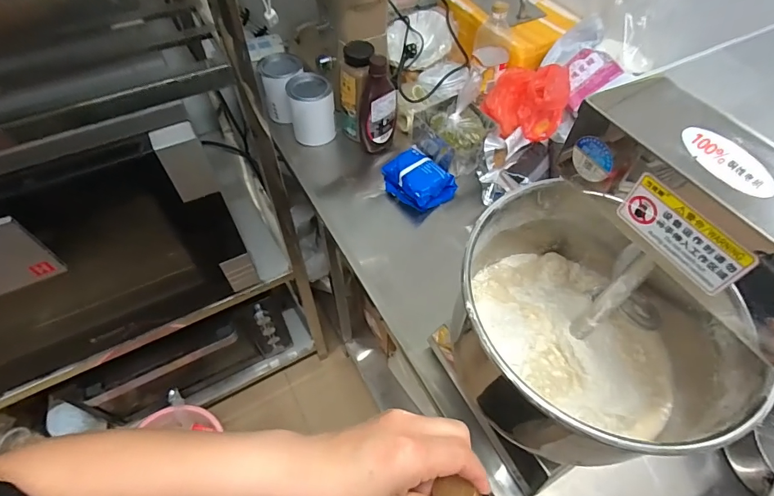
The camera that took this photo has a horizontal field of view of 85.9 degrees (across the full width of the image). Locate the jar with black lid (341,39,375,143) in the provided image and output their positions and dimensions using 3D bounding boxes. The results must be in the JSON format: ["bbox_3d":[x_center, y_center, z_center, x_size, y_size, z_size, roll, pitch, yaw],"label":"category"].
[{"bbox_3d":[-0.067,-0.332,0.899,0.073,0.197,0.079,1,55,-1],"label":"jar with black lid"}]

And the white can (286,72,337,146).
[{"bbox_3d":[-0.167,-0.310,0.936,0.097,0.135,0.077,-7,55,-6],"label":"white can"}]

